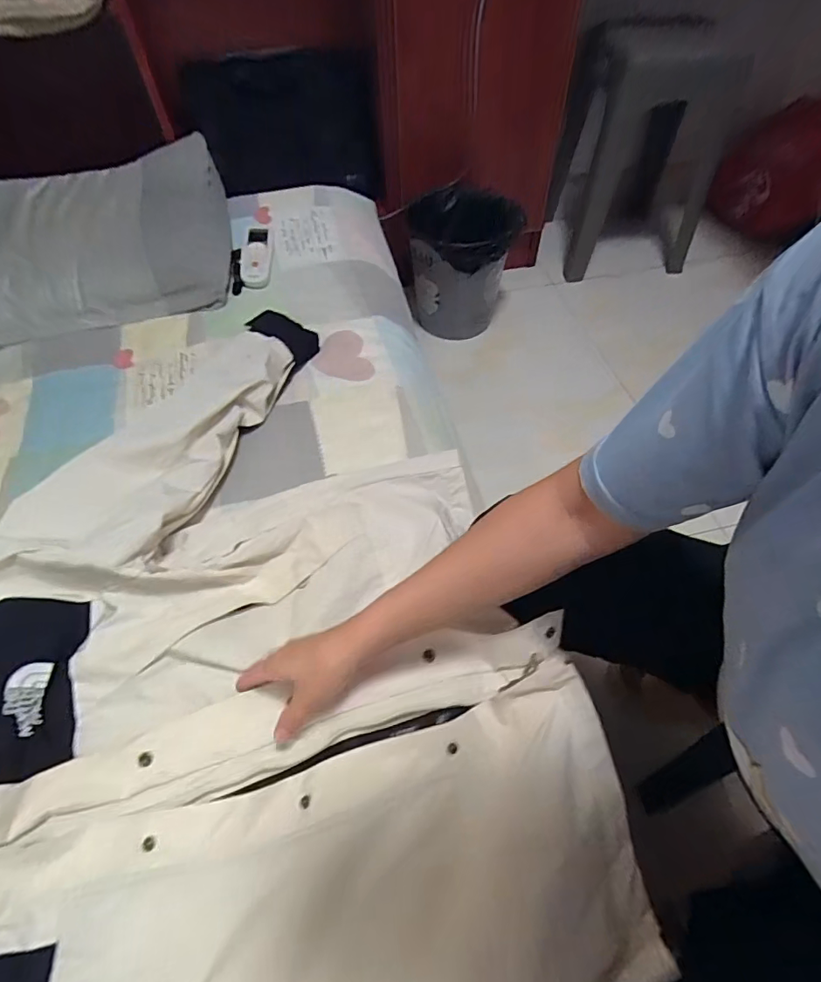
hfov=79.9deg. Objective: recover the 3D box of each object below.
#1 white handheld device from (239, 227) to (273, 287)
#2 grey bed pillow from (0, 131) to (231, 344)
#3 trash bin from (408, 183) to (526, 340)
[{"bbox_3d":[-0.290,-0.447,0.928,0.058,0.023,0.177,-9,56,-4],"label":"white handheld device"},{"bbox_3d":[-0.687,-0.454,0.895,0.678,0.135,0.408,-10,56,-5],"label":"grey bed pillow"},{"bbox_3d":[0.124,-0.536,1.180,0.247,0.246,0.259,-2,55,1],"label":"trash bin"}]

